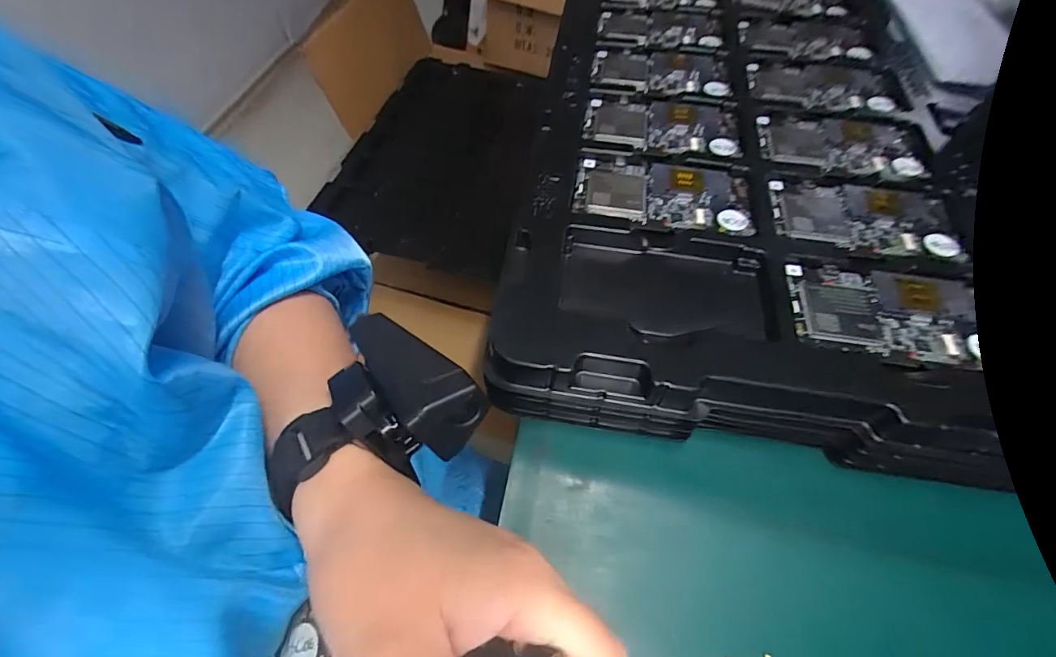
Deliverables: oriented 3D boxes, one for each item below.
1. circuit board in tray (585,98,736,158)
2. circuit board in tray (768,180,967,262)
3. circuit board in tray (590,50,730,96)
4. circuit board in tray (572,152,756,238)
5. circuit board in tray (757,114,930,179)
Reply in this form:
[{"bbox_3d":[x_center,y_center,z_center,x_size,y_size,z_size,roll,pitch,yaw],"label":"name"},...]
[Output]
[{"bbox_3d":[0.112,-0.170,0.392,0.123,0.009,0.072,8,58,0],"label":"circuit board in tray"},{"bbox_3d":[0.239,-0.079,0.336,0.121,0.005,0.066,10,58,1],"label":"circuit board in tray"},{"bbox_3d":[0.123,-0.242,0.442,0.122,0.012,0.074,8,58,0],"label":"circuit board in tray"},{"bbox_3d":[0.098,-0.099,0.344,0.125,0.008,0.064,11,58,2],"label":"circuit board in tray"},{"bbox_3d":[0.252,-0.149,0.381,0.124,0.006,0.069,8,58,0],"label":"circuit board in tray"}]

